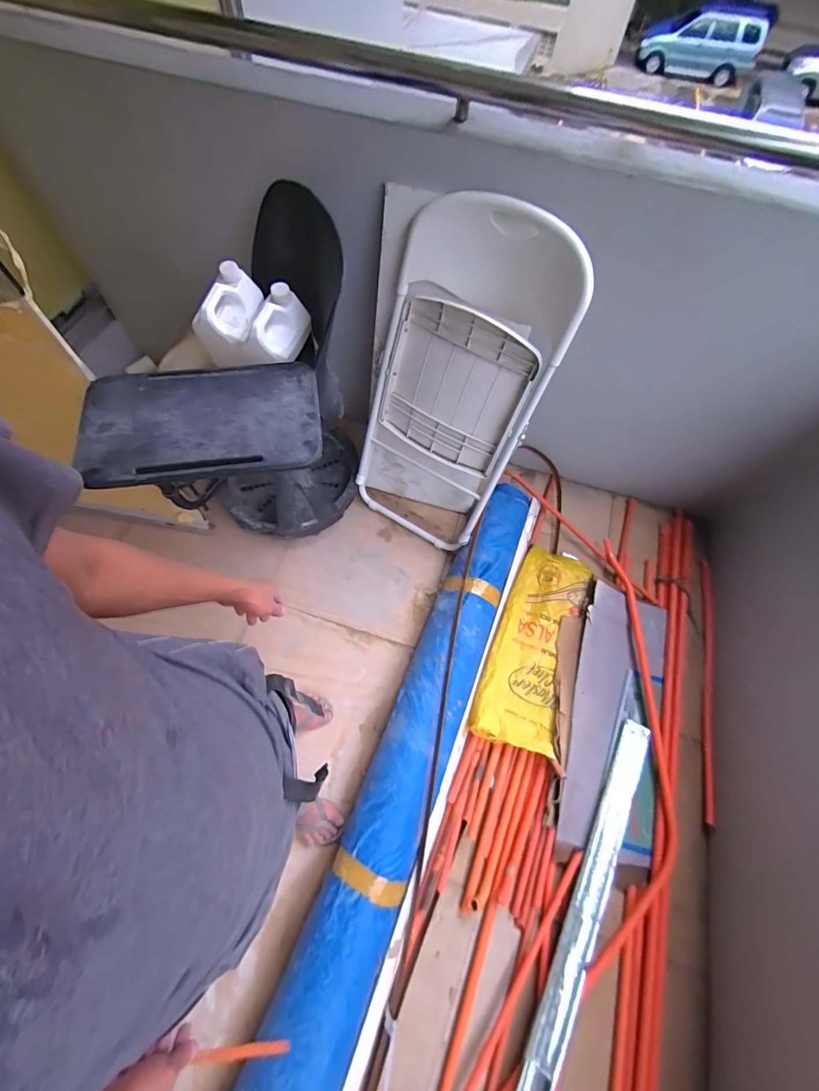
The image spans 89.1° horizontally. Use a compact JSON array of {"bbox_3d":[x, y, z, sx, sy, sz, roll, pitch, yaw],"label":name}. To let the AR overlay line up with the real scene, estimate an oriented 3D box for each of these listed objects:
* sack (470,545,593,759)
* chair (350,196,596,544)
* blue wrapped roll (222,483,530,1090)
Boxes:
[{"bbox_3d":[0.397,0.303,1.331,0.247,0.070,0.645,19,66,6],"label":"sack"},{"bbox_3d":[0.120,-0.424,1.253,0.487,0.963,0.159,28,43,11],"label":"chair"},{"bbox_3d":[-0.081,0.786,1.076,0.247,0.132,2.358,22,66,7],"label":"blue wrapped roll"}]

